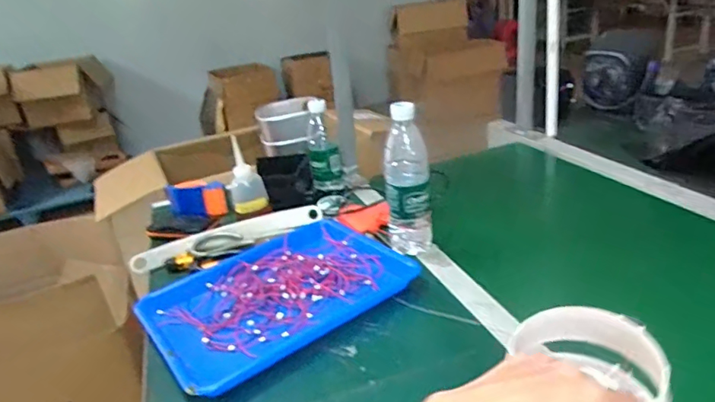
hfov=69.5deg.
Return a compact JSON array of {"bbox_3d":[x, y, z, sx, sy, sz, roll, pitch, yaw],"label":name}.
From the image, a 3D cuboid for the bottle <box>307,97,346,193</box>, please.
[{"bbox_3d":[-0.069,-0.111,1.029,0.063,0.177,0.062,-9,24,-2],"label":"bottle"}]

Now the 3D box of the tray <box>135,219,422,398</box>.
[{"bbox_3d":[-0.114,0.127,0.727,0.336,0.033,0.247,-24,29,-32],"label":"tray"}]

